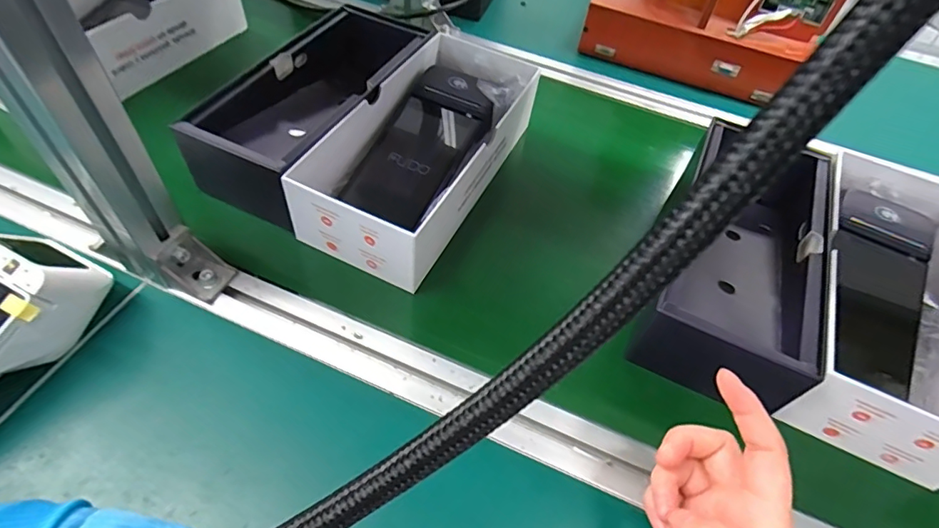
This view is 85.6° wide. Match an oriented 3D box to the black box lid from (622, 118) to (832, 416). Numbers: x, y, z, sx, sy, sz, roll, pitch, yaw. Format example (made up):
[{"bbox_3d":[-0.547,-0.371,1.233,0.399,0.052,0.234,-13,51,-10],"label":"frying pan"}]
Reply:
[{"bbox_3d":[0.233,-0.011,0.426,0.098,0.064,0.268,23,58,11],"label":"black box lid"}]

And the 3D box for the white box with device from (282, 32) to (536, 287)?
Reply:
[{"bbox_3d":[-0.039,-0.115,0.470,0.121,0.066,0.266,24,58,12],"label":"white box with device"}]

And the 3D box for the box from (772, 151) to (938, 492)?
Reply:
[{"bbox_3d":[0.336,0.018,0.411,0.128,0.063,0.272,25,58,12],"label":"box"}]

